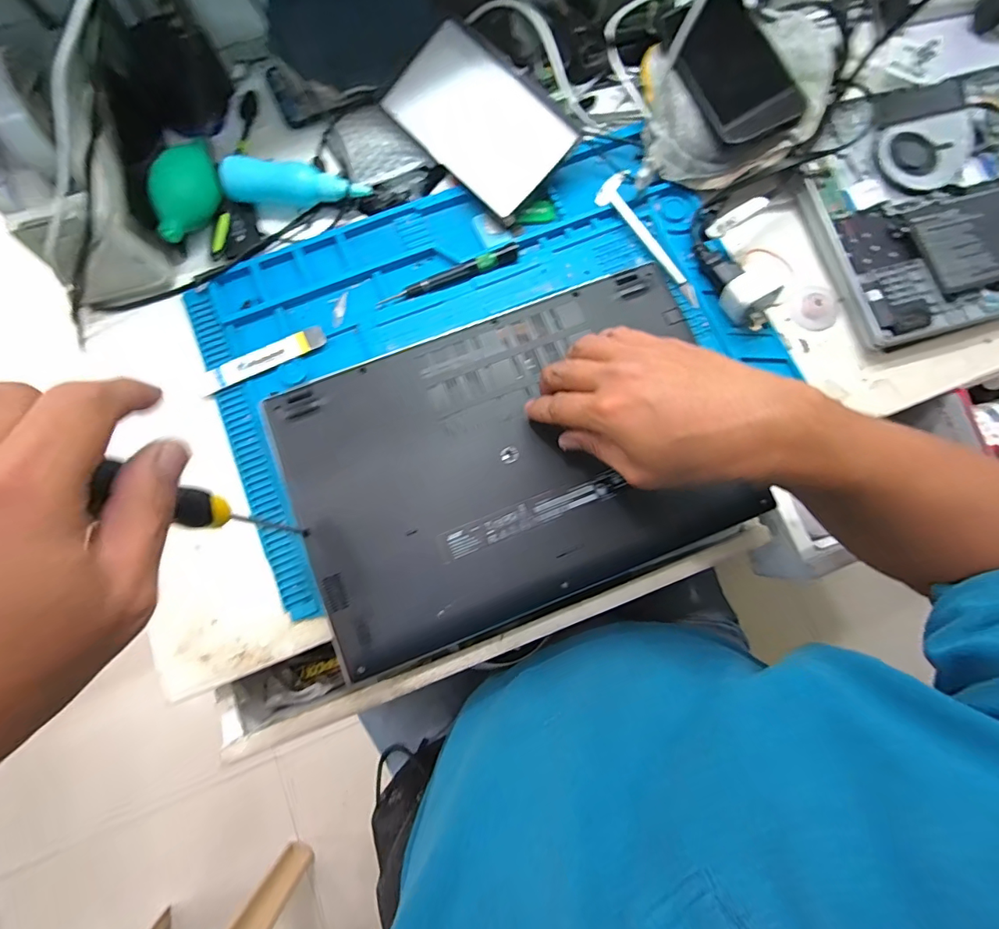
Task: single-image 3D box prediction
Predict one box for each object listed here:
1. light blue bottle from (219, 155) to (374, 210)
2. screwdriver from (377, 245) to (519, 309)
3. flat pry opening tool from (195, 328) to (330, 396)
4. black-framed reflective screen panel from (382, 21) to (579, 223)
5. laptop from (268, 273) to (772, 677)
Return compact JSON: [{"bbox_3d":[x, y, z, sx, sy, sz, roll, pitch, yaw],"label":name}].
[{"bbox_3d":[-0.181,-0.254,0.423,0.126,0.037,0.031,3,78,0],"label":"light blue bottle"},{"bbox_3d":[-0.044,-0.167,0.414,0.130,0.013,0.017,-22,76,-4],"label":"screwdriver"},{"bbox_3d":[-0.206,-0.091,0.404,0.112,0.004,0.023,-24,80,-5],"label":"flat pry opening tool"},{"bbox_3d":[-0.018,-0.316,0.425,0.104,0.013,0.173,-43,81,1],"label":"black-framed reflective screen panel"},{"bbox_3d":[0.010,-0.007,0.375,0.344,0.025,0.230,-21,76,-3],"label":"laptop"}]

